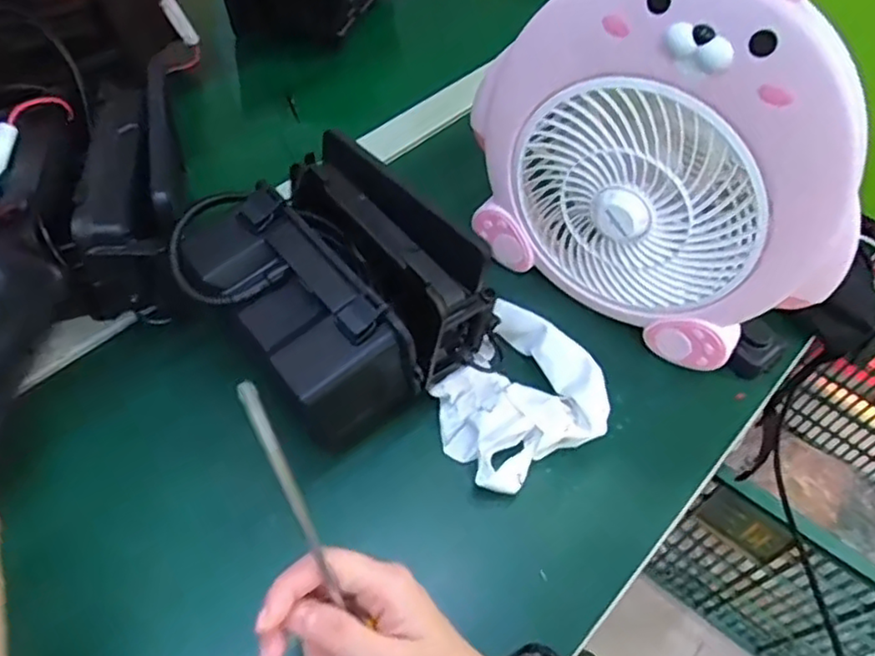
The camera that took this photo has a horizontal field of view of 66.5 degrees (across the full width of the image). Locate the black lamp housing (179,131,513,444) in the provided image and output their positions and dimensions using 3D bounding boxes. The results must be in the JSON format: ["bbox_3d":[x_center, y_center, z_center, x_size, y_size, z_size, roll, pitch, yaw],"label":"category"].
[{"bbox_3d":[-0.076,-0.026,0.483,0.189,0.104,0.153,39,60,21],"label":"black lamp housing"}]

